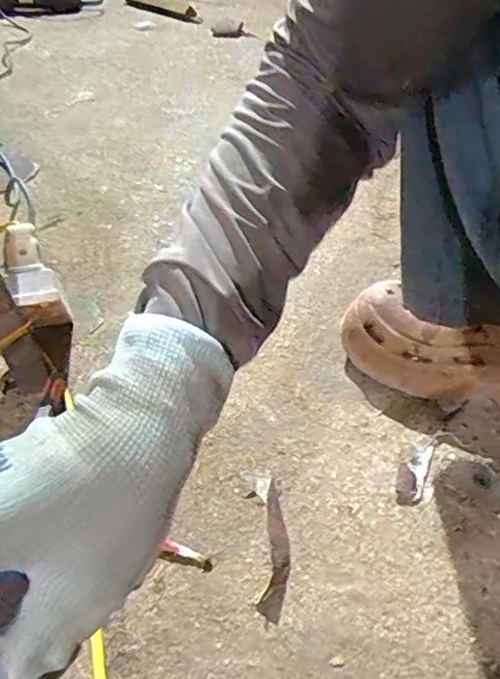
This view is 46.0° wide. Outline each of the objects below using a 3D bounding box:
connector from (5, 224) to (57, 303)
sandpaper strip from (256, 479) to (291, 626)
[{"bbox_3d":[-0.199,-0.069,0.523,0.040,0.022,0.074,-16,74,-20],"label":"connector"},{"bbox_3d":[0.020,0.147,0.427,0.020,0.019,0.103,5,41,3],"label":"sandpaper strip"}]

